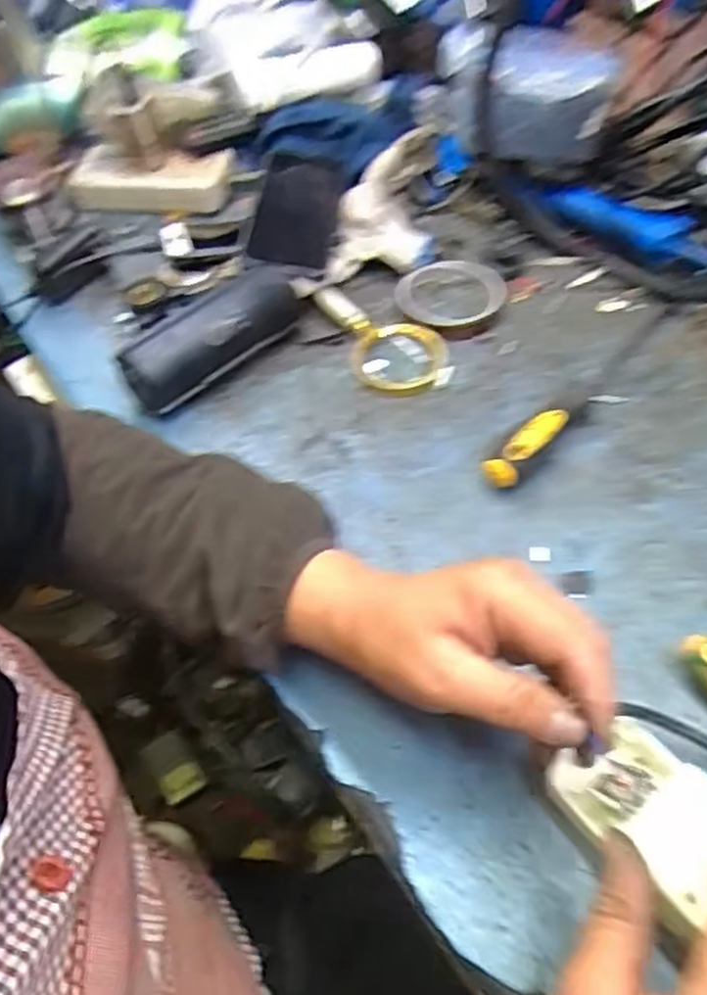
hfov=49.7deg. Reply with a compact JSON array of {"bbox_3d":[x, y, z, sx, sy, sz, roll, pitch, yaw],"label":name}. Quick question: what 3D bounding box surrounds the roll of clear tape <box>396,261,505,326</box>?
[{"bbox_3d":[0.083,-0.174,0.658,0.090,0.013,0.090,-1,51,1],"label":"roll of clear tape"}]

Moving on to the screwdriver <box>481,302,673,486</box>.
[{"bbox_3d":[0.185,-0.086,0.572,0.026,0.035,0.258,36,60,26],"label":"screwdriver"}]

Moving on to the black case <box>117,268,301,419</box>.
[{"bbox_3d":[-0.104,-0.126,0.602,0.065,0.052,0.164,31,58,24],"label":"black case"}]

